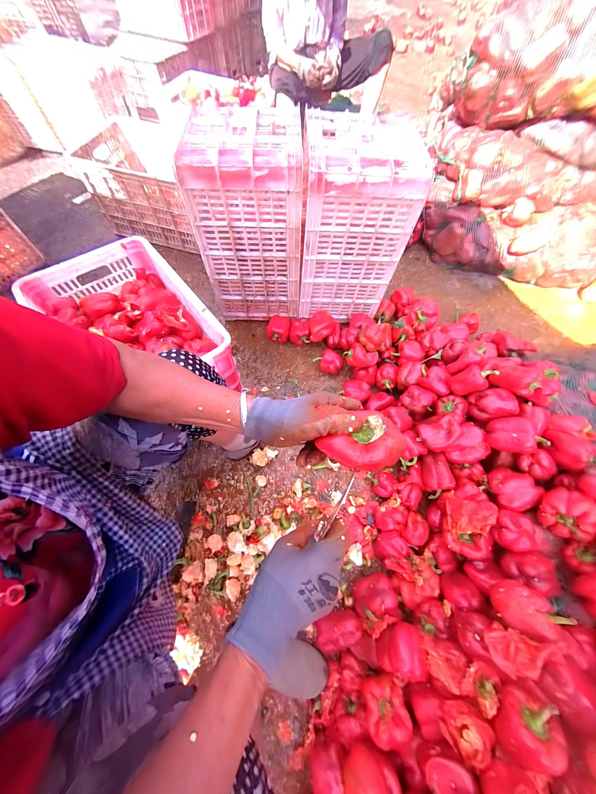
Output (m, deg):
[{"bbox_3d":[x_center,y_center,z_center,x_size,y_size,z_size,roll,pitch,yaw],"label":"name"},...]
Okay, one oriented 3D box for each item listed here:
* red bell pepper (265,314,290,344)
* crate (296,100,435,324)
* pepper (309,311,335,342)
[{"bbox_3d":[-0.075,-0.257,0.958,0.086,0.072,0.091,2,65,-2],"label":"red bell pepper"},{"bbox_3d":[0.158,-0.534,0.818,0.287,0.436,0.299,1,65,-2],"label":"crate"},{"bbox_3d":[0.086,-0.256,0.909,0.086,0.070,0.096,11,65,3],"label":"pepper"}]

